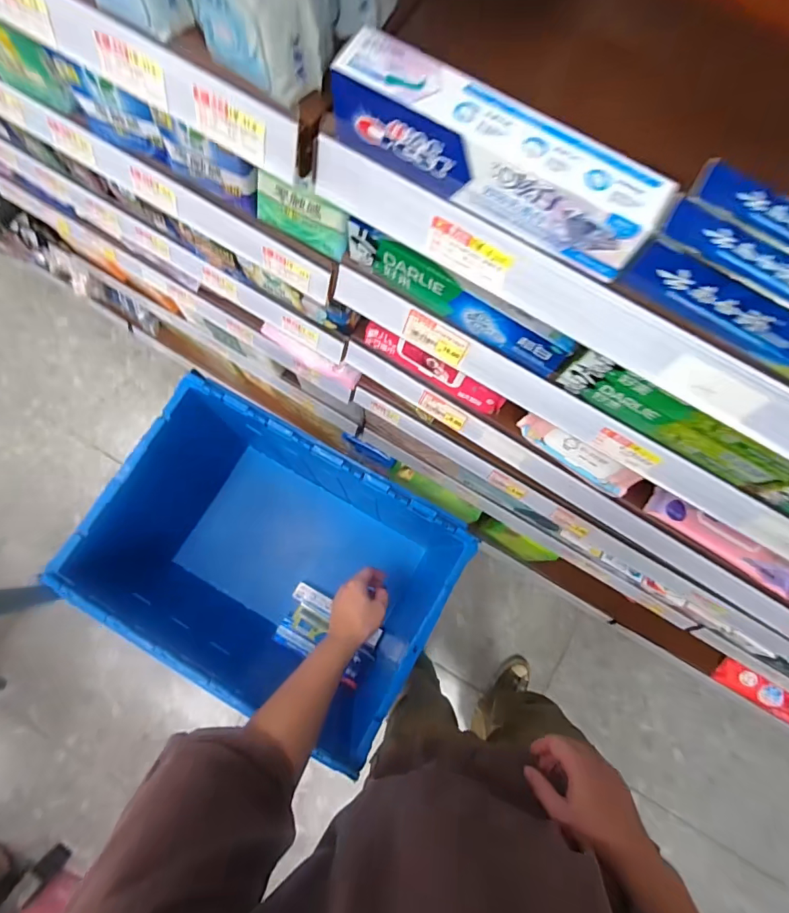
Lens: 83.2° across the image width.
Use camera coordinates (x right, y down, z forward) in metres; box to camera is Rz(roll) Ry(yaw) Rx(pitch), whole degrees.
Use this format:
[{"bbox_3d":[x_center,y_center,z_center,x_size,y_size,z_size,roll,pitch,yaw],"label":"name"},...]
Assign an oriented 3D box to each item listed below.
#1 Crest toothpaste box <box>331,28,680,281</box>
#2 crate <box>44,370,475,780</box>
[{"bbox_3d":[0.062,-0.190,0.281,0.211,0.044,0.042,30,80,5],"label":"Crest toothpaste box"},{"bbox_3d":[-0.244,0.206,0.923,0.601,0.479,0.442,29,79,4],"label":"crate"}]

